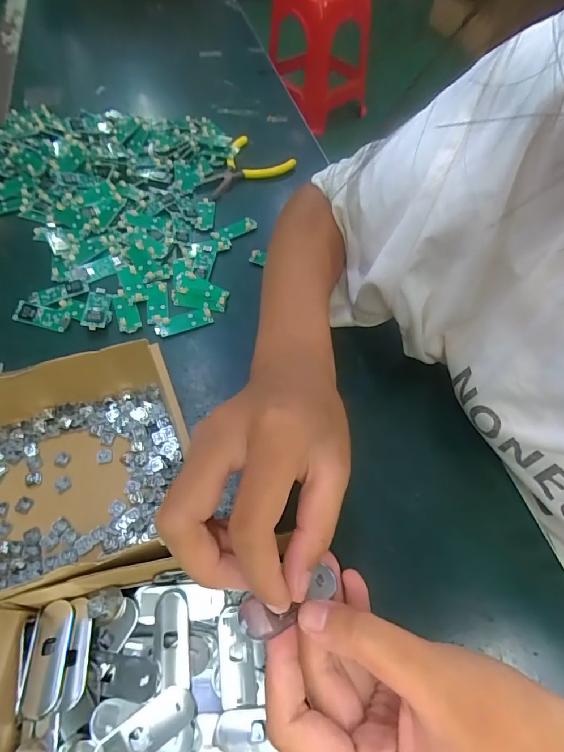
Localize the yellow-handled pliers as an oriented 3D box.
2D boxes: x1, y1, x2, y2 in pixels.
[{"bbox_3d":[-0.048,-0.255,0.517,0.082,0.012,0.115,32,61,17],"label":"yellow-handled pliers"}]

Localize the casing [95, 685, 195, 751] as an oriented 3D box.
[{"bbox_3d":[-0.067,0.173,0.203,0.049,0.005,0.018,-29,63,-21],"label":"casing"}]

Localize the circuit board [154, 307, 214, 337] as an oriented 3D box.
[{"bbox_3d":[-0.089,-0.049,0.380,0.052,0.004,0.019,-19,60,-15],"label":"circuit board"}]

